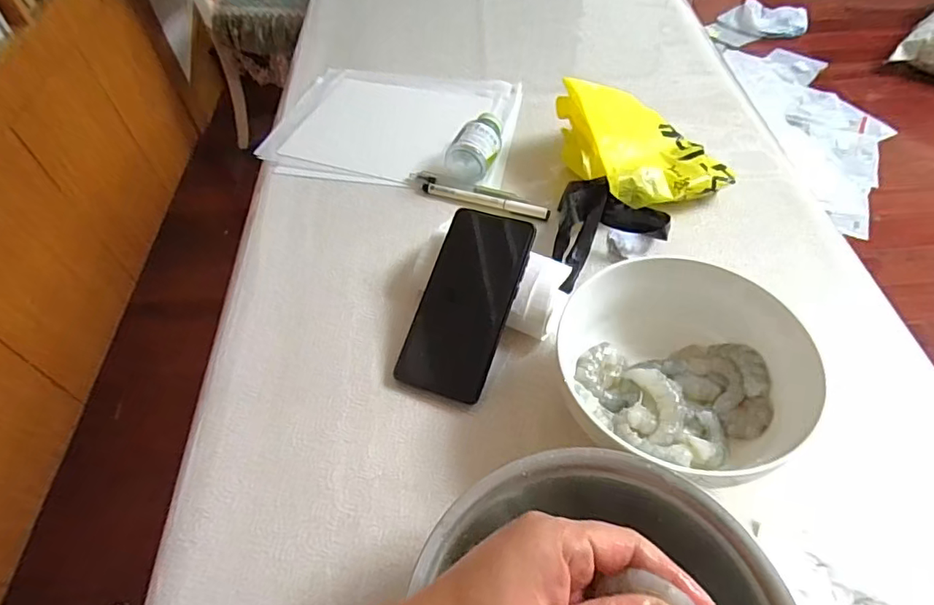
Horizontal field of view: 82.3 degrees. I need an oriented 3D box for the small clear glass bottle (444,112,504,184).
[{"bbox_3d":[0.016,-0.178,0.598,0.047,0.041,0.087,25,57,20],"label":"small clear glass bottle"}]

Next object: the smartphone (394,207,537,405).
[{"bbox_3d":[-0.001,-0.002,0.456,0.078,0.005,0.162,17,79,15],"label":"smartphone"}]

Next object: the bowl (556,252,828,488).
[{"bbox_3d":[0.151,0.042,0.404,0.167,0.066,0.172,-5,52,-1],"label":"bowl"}]

